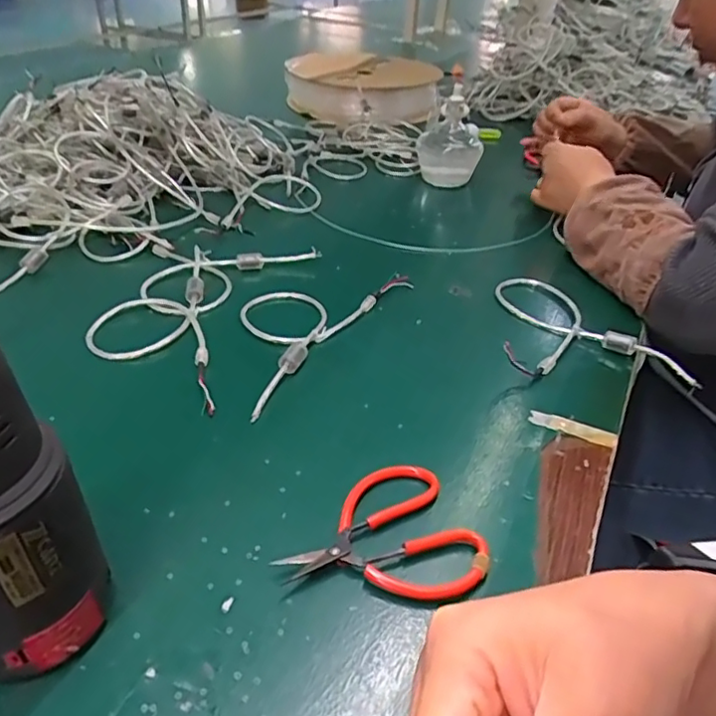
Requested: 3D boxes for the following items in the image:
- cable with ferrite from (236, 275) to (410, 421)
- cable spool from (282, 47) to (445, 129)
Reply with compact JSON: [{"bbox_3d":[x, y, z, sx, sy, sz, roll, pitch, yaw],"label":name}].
[{"bbox_3d":[-0.056,-0.036,0.530,0.107,0.014,0.233,23,41,25],"label":"cable with ferrite"},{"bbox_3d":[0.005,-0.498,1.072,0.229,0.067,0.241,22,41,23],"label":"cable spool"}]

